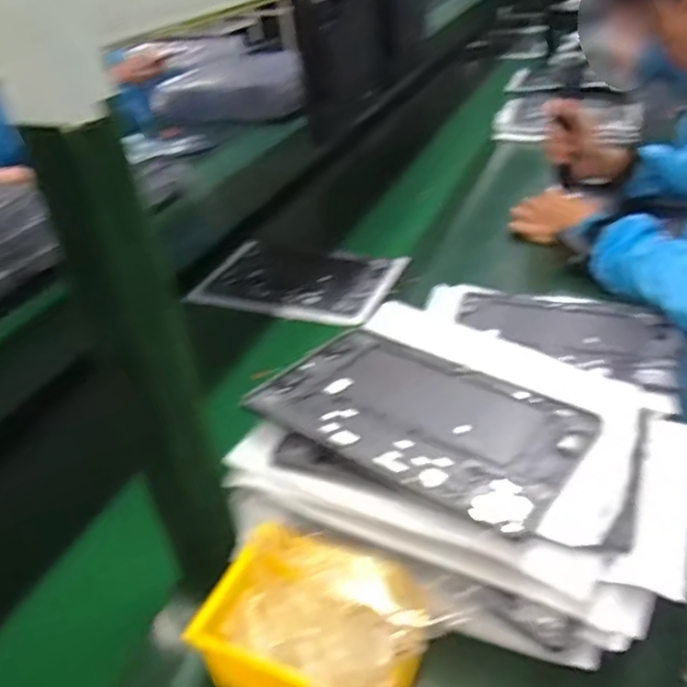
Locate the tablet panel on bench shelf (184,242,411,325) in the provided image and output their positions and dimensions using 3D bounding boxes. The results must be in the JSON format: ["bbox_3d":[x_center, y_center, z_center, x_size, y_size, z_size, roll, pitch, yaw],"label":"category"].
[{"bbox_3d":[-0.069,-0.093,0.983,0.287,0.009,0.179,8,39,18],"label":"tablet panel on bench shelf"}]

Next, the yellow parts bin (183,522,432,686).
[{"bbox_3d":[-0.016,0.196,0.464,0.140,0.061,0.110,9,35,24],"label":"yellow parts bin"}]

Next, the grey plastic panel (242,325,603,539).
[{"bbox_3d":[0.063,0.058,0.549,0.252,0.008,0.161,23,39,32],"label":"grey plastic panel"}]

